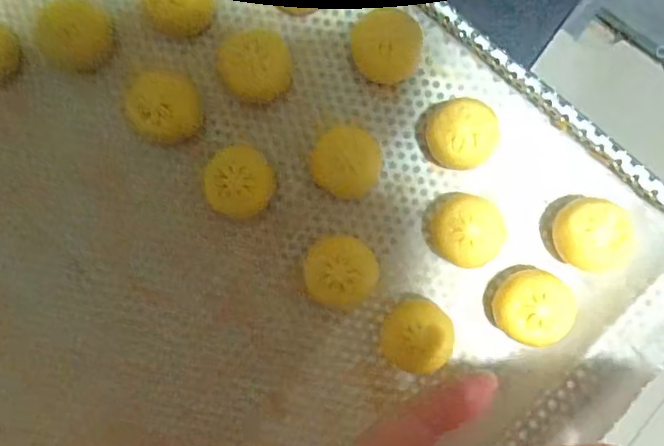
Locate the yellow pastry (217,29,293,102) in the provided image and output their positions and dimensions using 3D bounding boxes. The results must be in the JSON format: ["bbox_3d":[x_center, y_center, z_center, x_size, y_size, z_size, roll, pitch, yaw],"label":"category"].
[{"bbox_3d":[-0.031,-0.062,0.230,0.026,0.021,0.026,1,91,4],"label":"yellow pastry"}]

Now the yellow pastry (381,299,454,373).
[{"bbox_3d":[0.033,0.044,0.224,0.026,0.019,0.025,0,91,4],"label":"yellow pastry"}]

